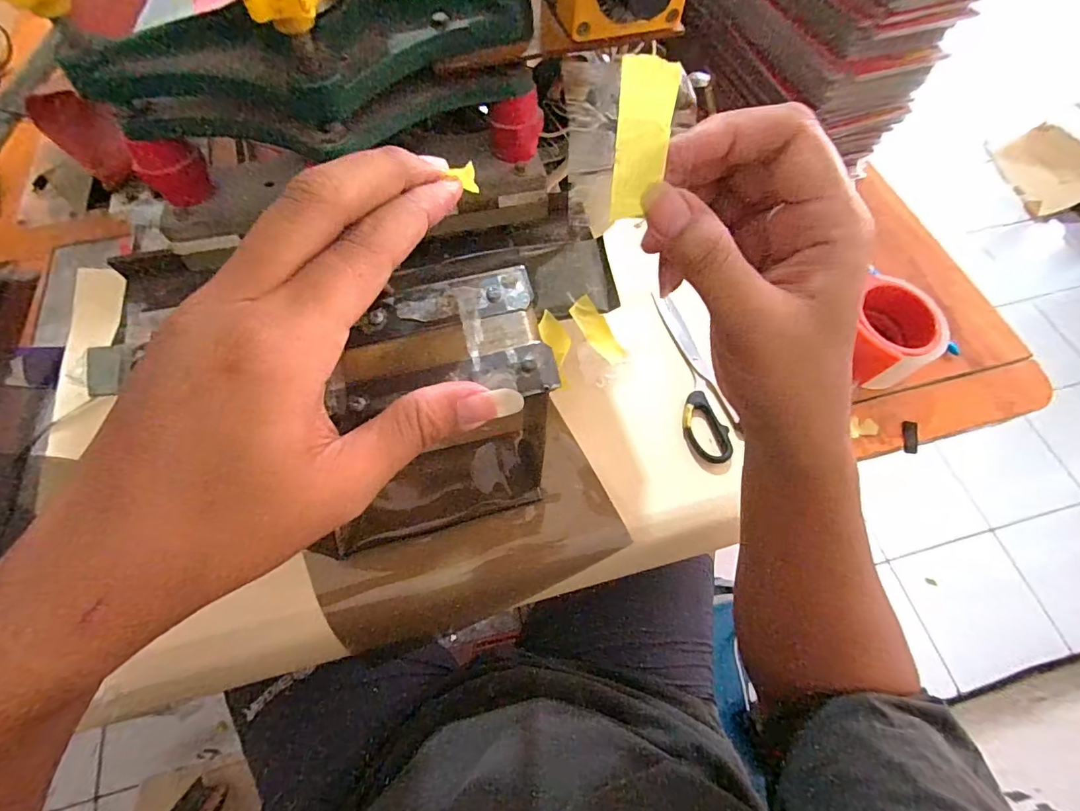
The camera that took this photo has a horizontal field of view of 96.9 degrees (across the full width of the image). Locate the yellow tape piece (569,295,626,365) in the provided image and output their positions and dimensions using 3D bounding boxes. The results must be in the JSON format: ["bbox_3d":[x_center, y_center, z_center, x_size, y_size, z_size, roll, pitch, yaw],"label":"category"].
[{"bbox_3d":[0.047,-0.058,0.382,0.020,0.004,0.059,-37,107,-1],"label":"yellow tape piece"}]

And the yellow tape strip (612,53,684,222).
[{"bbox_3d":[0.038,-0.098,0.181,0.020,0.055,0.006,6,49,3],"label":"yellow tape strip"}]

